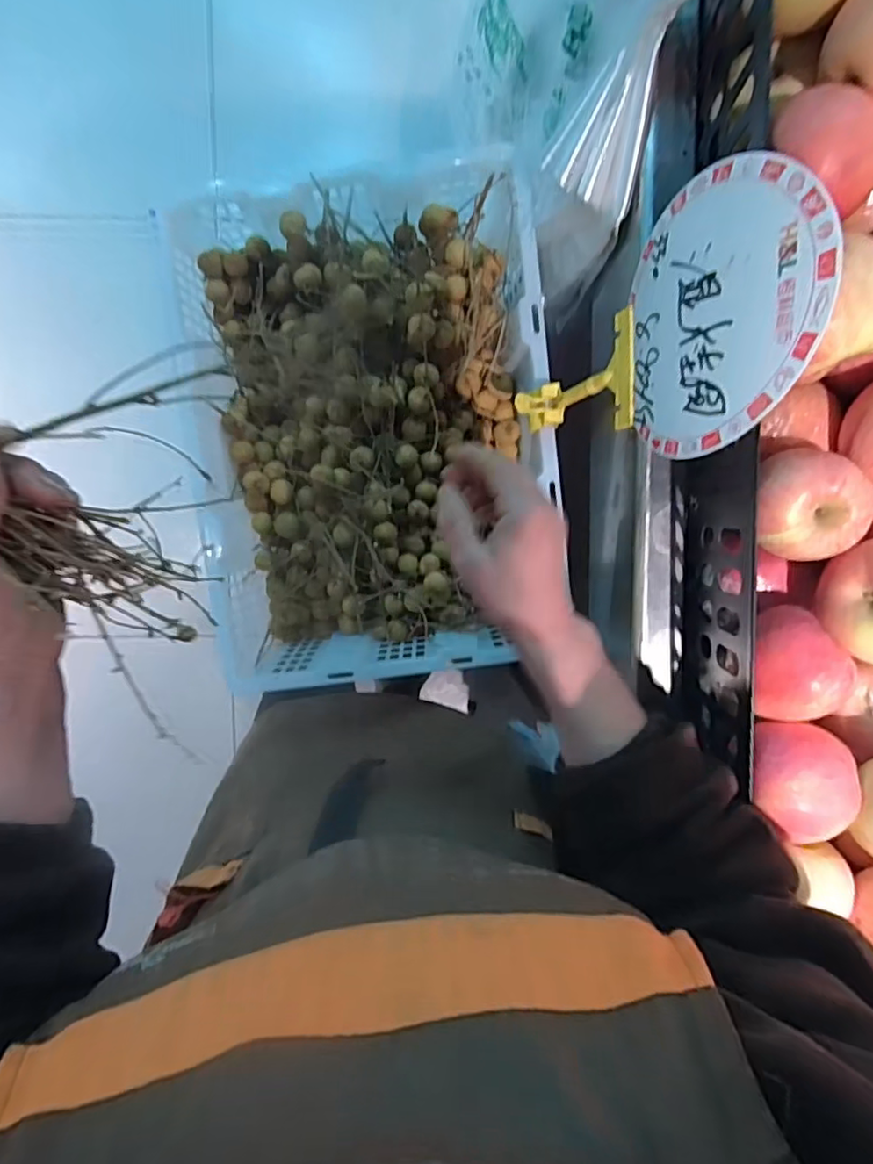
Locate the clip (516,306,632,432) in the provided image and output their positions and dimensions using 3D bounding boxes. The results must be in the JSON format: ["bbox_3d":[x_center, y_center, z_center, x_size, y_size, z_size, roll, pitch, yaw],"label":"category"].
[{"bbox_3d":[0.113,-0.156,0.515,0.042,0.155,0.081,-18,97,-23],"label":"clip"}]

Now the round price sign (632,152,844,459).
[{"bbox_3d":[0.168,-0.164,0.373,0.010,0.146,0.163,0,91,-23],"label":"round price sign"}]

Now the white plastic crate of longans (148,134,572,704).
[{"bbox_3d":[-0.064,-0.153,0.640,0.345,0.112,0.479,-4,96,-2],"label":"white plastic crate of longans"}]

